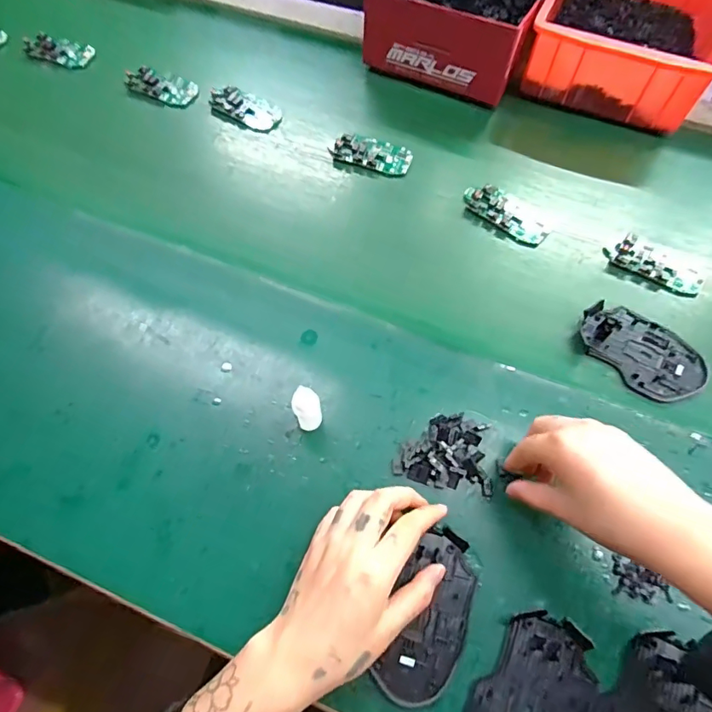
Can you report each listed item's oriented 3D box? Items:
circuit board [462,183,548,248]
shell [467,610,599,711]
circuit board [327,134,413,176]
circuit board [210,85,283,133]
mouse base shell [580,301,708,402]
[{"bbox_3d":[0.165,-0.157,0.520,0.096,0.017,0.048,34,70,15],"label":"circuit board"},{"bbox_3d":[0.122,0.239,0.326,0.070,0.008,0.113,32,69,14],"label":"shell"},{"bbox_3d":[0.019,-0.236,0.558,0.091,0.016,0.039,19,66,9],"label":"circuit board"},{"bbox_3d":[-0.138,-0.307,0.595,0.098,0.008,0.047,28,68,13],"label":"circuit board"},{"bbox_3d":[0.267,-0.006,0.449,0.075,0.016,0.111,-38,70,-16],"label":"mouse base shell"}]

